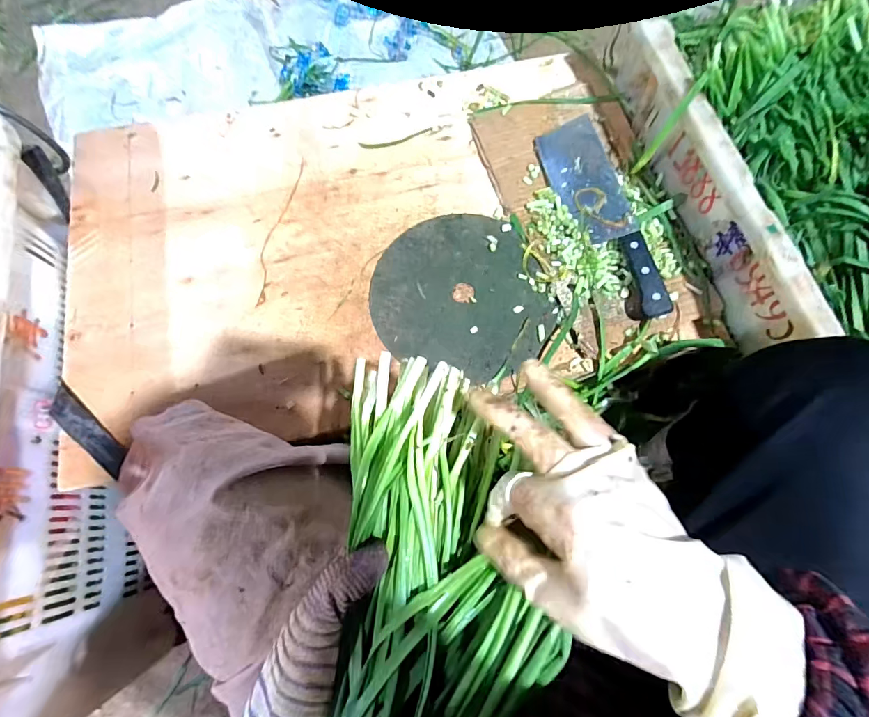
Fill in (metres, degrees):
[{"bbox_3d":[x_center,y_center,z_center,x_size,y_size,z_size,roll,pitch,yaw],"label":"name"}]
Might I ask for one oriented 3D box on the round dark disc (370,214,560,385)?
[{"bbox_3d":[0.027,-0.072,0.479,0.189,0.005,0.205,0,73,0],"label":"round dark disc"}]

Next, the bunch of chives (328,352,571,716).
[{"bbox_3d":[0.001,0.133,0.254,0.121,0.047,0.272,1,69,0],"label":"bunch of chives"}]

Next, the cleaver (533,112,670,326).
[{"bbox_3d":[0.194,-0.169,0.489,0.077,0.036,0.275,-12,73,-4],"label":"cleaver"}]

